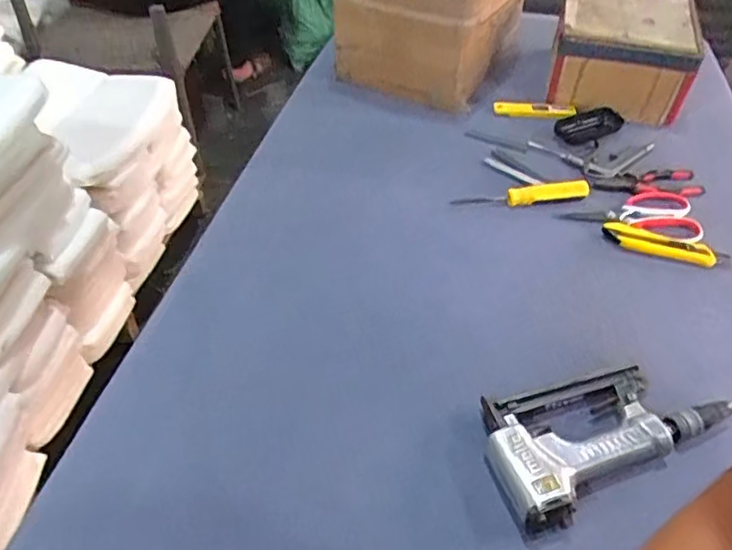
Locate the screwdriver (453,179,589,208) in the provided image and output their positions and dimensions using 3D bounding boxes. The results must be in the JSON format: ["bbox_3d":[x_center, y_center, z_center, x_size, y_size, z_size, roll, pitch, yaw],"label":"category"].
[{"bbox_3d":[0.220,-0.111,0.849,0.189,0.022,0.036,-7,47,-7],"label":"screwdriver"}]

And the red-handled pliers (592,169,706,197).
[{"bbox_3d":[0.402,-0.133,0.880,0.152,0.011,0.053,1,46,0],"label":"red-handled pliers"}]

